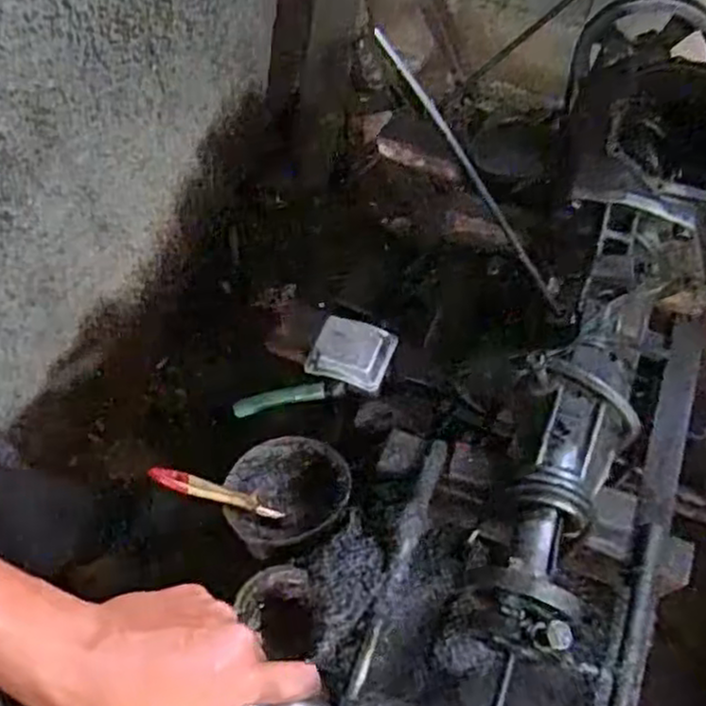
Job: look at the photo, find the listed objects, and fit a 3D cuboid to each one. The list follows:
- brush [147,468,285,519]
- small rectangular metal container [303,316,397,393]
[{"bbox_3d":[-0.135,0.139,0.726,0.140,0.016,0.025,24,53,-26],"label":"brush"},{"bbox_3d":[-0.001,-0.004,0.796,0.082,0.035,0.071,19,59,9],"label":"small rectangular metal container"}]

